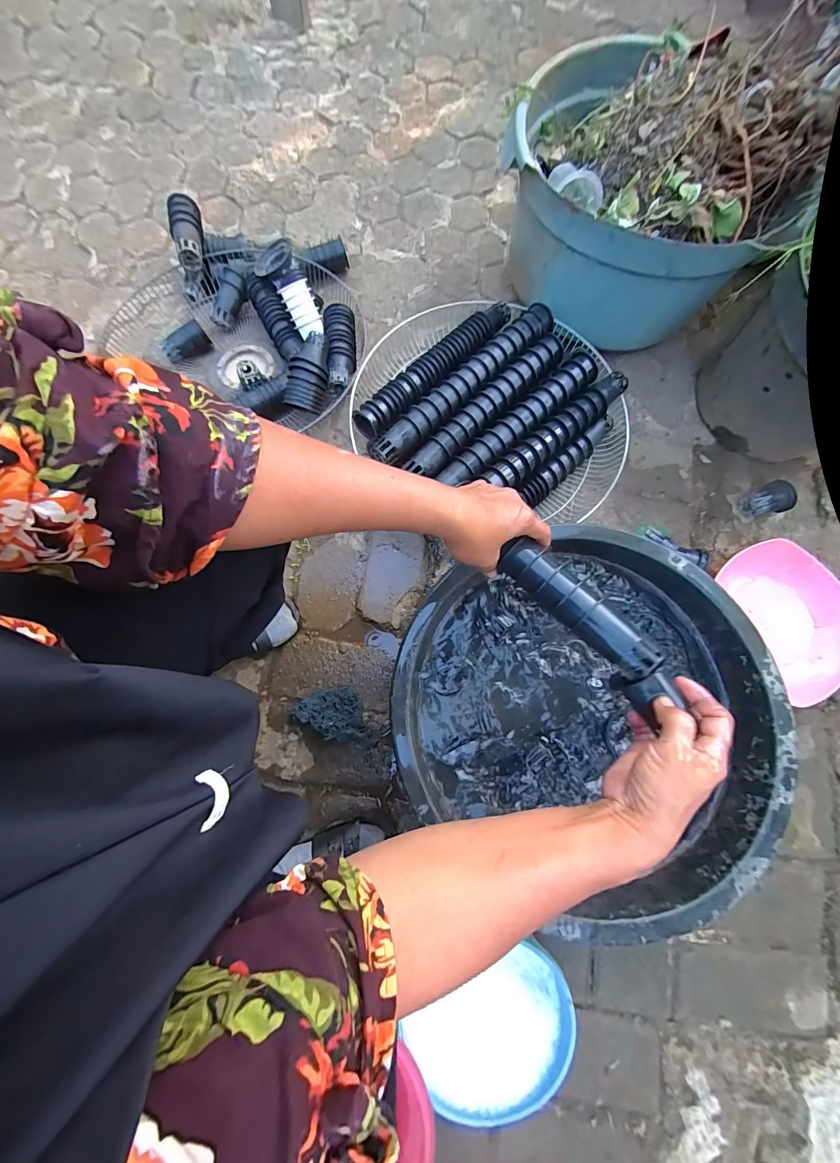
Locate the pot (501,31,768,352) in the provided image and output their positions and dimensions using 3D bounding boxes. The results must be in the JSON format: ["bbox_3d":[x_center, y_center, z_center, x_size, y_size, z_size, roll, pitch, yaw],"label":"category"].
[{"bbox_3d":[0.317,-0.603,0.614,0.349,0.207,0.338,0,77,-1],"label":"pot"}]

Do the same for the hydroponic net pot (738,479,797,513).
[{"bbox_3d":[0.580,-0.134,0.644,0.067,0.047,0.053,-23,80,-6],"label":"hydroponic net pot"}]

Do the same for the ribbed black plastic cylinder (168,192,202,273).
[{"bbox_3d":[-0.417,-0.626,0.687,0.051,0.045,0.121,-13,77,-4],"label":"ribbed black plastic cylinder"}]

